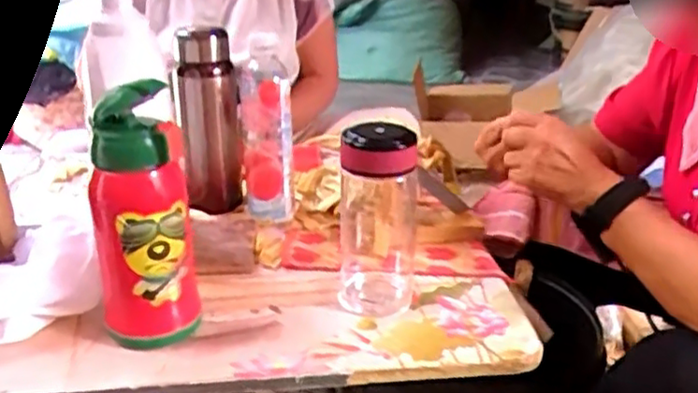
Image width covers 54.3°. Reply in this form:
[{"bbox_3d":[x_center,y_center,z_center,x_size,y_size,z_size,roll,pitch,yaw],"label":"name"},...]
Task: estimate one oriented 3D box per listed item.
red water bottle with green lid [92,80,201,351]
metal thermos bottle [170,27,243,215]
[{"bbox_3d":[-0.179,0.024,0.582,0.081,0.218,0.067,-9,26,-18],"label":"red water bottle with green lid"},{"bbox_3d":[-0.180,-0.091,0.866,0.076,0.226,0.067,-6,26,-13],"label":"metal thermos bottle"}]

